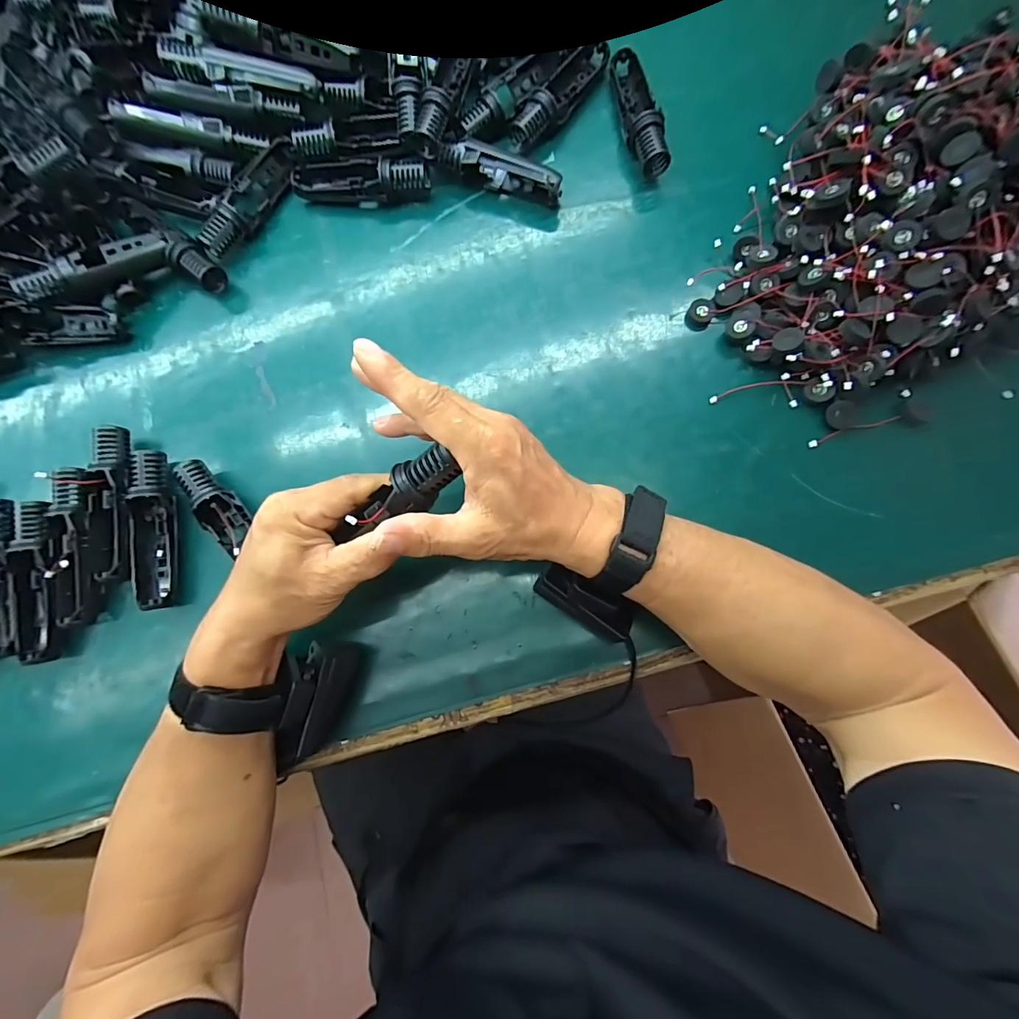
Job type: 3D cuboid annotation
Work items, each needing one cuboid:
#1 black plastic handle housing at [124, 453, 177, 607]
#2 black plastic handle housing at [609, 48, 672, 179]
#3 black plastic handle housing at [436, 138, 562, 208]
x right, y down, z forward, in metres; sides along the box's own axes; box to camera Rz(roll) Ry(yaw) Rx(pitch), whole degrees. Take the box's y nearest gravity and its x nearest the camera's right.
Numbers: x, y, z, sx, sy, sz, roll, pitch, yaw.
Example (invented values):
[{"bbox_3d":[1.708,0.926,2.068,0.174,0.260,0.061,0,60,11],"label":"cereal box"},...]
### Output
[{"bbox_3d":[-0.277,0.015,0.352,0.027,0.026,0.121,-8,81,1],"label":"black plastic handle housing"},{"bbox_3d":[0.111,-0.349,0.391,0.031,0.028,0.130,-8,81,1],"label":"black plastic handle housing"},{"bbox_3d":[-0.007,-0.292,0.389,0.108,0.031,0.024,18,82,5],"label":"black plastic handle housing"}]

